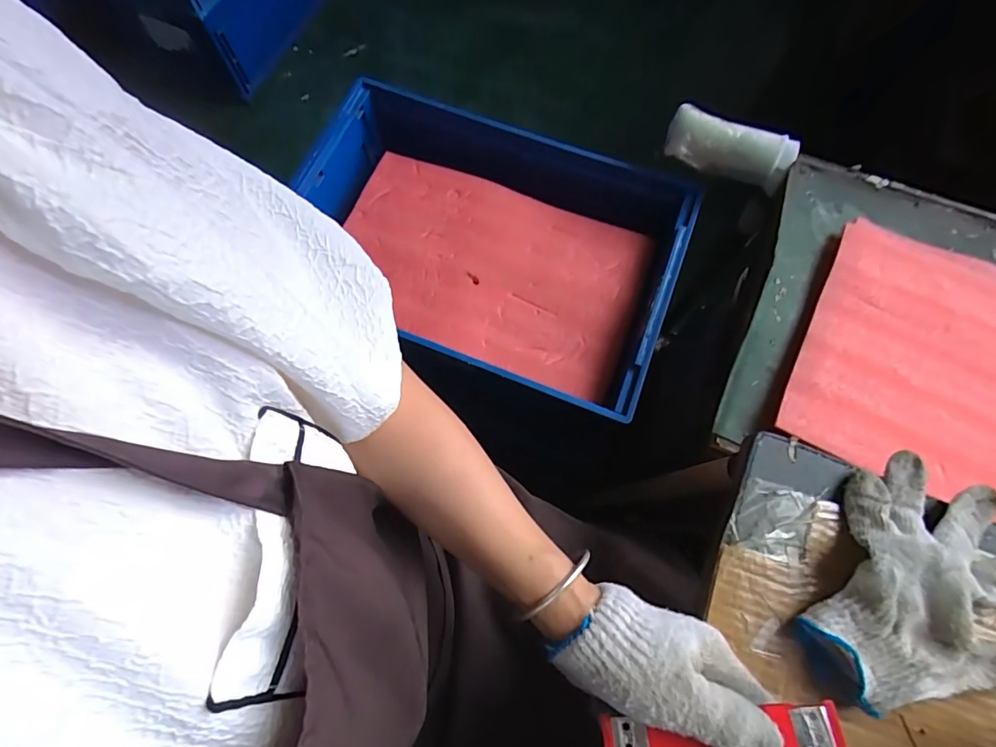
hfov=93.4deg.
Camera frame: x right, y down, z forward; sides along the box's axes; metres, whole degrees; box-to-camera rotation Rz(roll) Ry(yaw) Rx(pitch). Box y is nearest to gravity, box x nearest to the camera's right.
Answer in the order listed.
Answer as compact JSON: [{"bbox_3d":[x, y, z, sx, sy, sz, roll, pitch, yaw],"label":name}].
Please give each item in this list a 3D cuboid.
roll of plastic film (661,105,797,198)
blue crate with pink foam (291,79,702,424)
[{"bbox_3d":[0.290,-0.286,0.597,0.154,0.055,0.044,28,74,8],"label":"roll of plastic film"},{"bbox_3d":[-0.021,-0.178,0.662,0.521,0.107,0.350,21,73,6],"label":"blue crate with pink foam"}]

